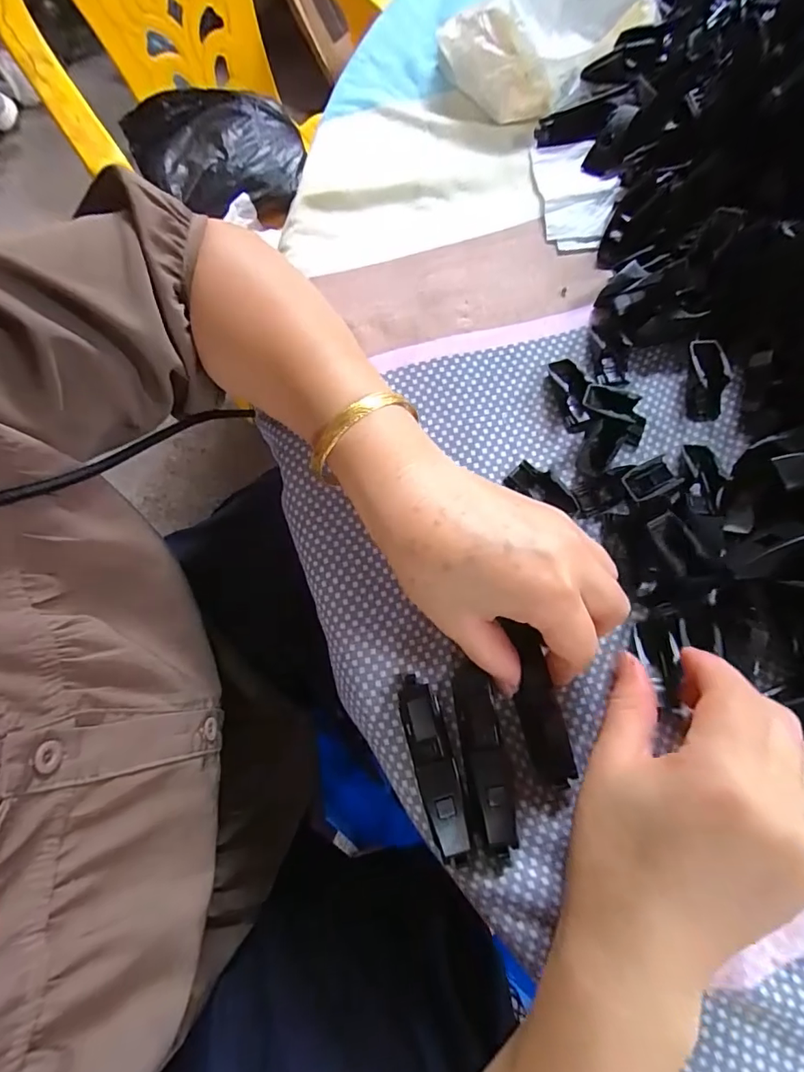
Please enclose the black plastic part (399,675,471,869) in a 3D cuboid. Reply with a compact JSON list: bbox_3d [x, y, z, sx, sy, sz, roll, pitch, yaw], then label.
[{"bbox_3d":[0.015,0.106,0.220,0.018,0.010,0.079,-16,74,-2],"label":"black plastic part"}]

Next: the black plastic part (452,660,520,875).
[{"bbox_3d":[0.039,0.105,0.221,0.019,0.008,0.086,-8,74,0],"label":"black plastic part"}]

